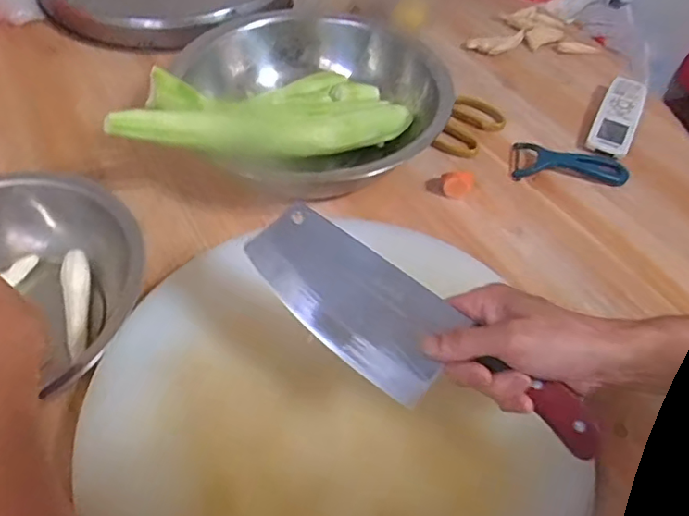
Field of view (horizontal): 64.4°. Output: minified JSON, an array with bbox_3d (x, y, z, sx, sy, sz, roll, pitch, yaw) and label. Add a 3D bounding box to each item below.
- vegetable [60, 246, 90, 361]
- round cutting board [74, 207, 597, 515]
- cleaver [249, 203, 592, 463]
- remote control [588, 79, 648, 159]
[{"bbox_3d":[-0.264,0.046,0.534,0.025,0.016,0.122,-9,54,-9],"label":"vegetable"},{"bbox_3d":[-0.015,0.129,0.457,0.357,0.039,0.398,-14,55,-13],"label":"round cutting board"},{"bbox_3d":[0.049,0.061,0.415,0.284,0.022,0.082,32,83,15],"label":"cleaver"},{"bbox_3d":[0.360,-0.187,0.721,0.048,0.027,0.140,24,56,15],"label":"remote control"}]

